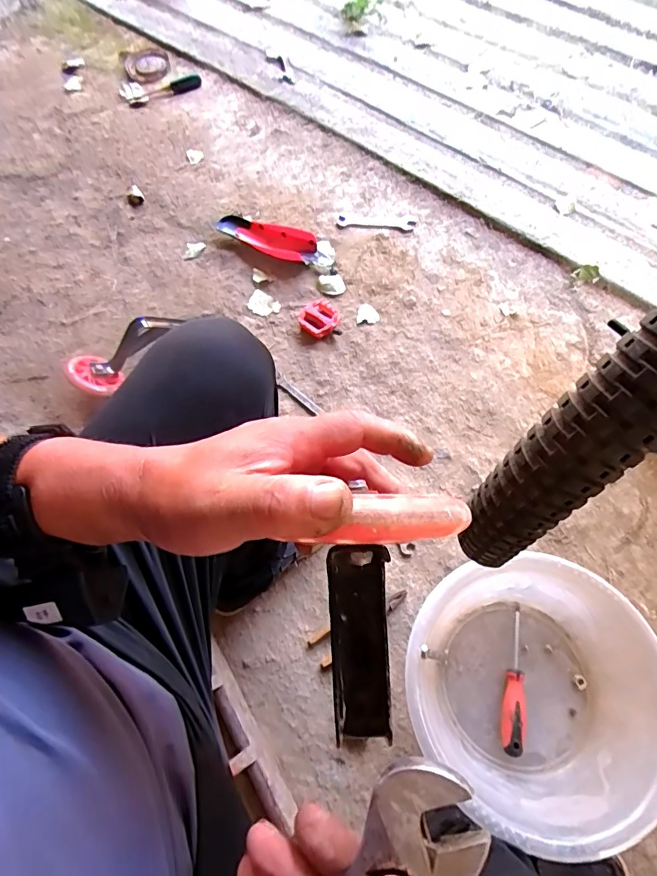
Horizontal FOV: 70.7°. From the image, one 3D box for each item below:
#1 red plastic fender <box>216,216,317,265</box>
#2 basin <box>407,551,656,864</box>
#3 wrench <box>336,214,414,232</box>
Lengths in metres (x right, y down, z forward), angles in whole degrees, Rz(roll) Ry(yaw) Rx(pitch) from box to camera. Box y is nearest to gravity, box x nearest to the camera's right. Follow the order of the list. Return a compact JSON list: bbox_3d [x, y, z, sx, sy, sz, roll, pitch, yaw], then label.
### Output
[{"bbox_3d":[-0.140,-0.472,1.088,0.235,0.033,0.085,19,68,11],"label":"red plastic fender"},{"bbox_3d":[0.279,0.345,0.649,0.328,0.114,0.333,-1,66,2],"label":"basin"},{"bbox_3d":[0.112,-0.517,1.111,0.183,0.008,0.035,8,76,7],"label":"wrench"}]

